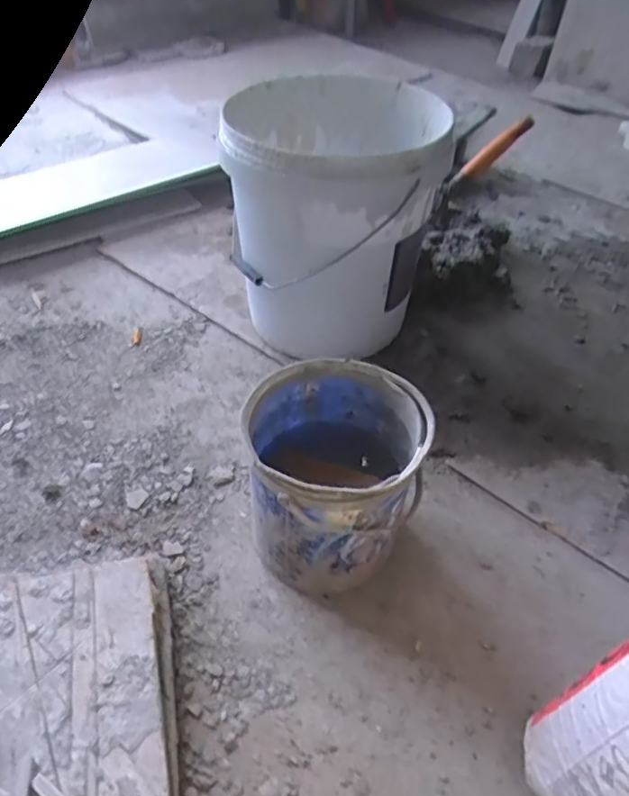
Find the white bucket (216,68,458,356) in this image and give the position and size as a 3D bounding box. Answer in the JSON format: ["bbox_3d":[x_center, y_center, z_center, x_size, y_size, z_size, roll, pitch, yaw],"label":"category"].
[{"bbox_3d":[0.021,-0.248,0.840,0.263,0.323,0.282,1,46,-1],"label":"white bucket"}]

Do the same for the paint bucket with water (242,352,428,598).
[{"bbox_3d":[0.018,0.084,0.620,0.166,0.198,0.176,1,46,-1],"label":"paint bucket with water"}]

